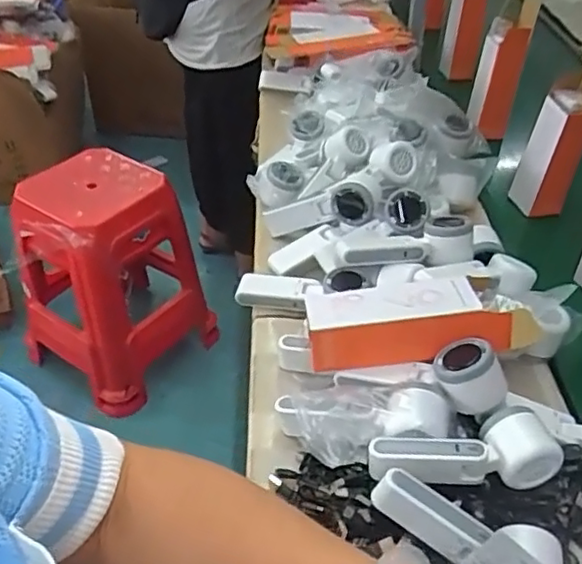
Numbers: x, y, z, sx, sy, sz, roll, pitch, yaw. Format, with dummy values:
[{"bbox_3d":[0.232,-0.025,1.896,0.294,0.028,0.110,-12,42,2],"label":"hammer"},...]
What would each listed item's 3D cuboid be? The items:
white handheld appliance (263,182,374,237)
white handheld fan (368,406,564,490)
[{"bbox_3d":[0.036,-0.091,0.857,0.168,0.052,0.042,-9,28,39],"label":"white handheld appliance"},{"bbox_3d":[0.156,0.155,0.571,0.166,0.054,0.056,-2,40,-6],"label":"white handheld fan"}]

